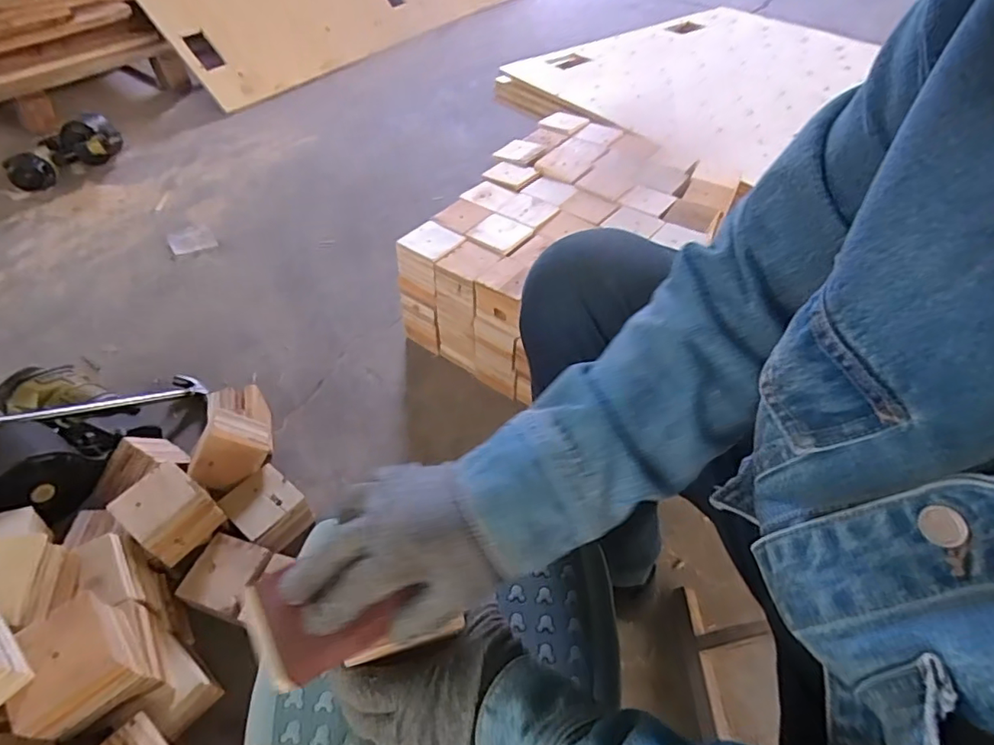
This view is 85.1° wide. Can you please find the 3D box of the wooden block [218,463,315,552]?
[{"bbox_3d":[-0.352,0.213,0.837,0.106,0.065,0.098,30,56,22],"label":"wooden block"}]

